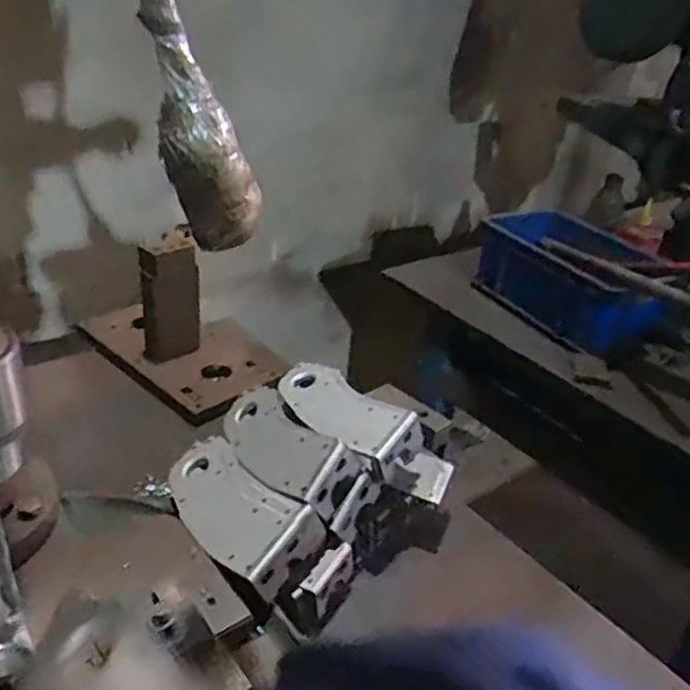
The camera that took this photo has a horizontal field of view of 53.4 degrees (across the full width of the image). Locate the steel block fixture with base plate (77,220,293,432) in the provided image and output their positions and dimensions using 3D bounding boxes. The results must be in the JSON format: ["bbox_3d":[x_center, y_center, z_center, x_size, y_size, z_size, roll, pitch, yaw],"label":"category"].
[{"bbox_3d":[-0.220,-0.047,0.929,0.182,0.132,0.280,-22,41,-39],"label":"steel block fixture with base plate"}]

